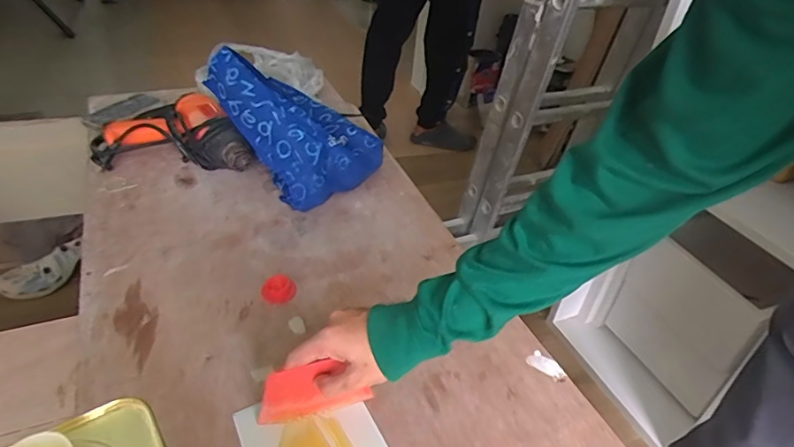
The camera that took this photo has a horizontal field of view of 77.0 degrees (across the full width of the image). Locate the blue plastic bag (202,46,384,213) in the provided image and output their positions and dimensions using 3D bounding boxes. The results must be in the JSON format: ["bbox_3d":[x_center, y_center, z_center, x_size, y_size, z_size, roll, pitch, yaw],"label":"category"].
[{"bbox_3d":[-0.170,-0.170,0.826,0.266,0.174,0.187,33,44,31],"label":"blue plastic bag"}]

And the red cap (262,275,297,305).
[{"bbox_3d":[-0.153,0.085,0.646,0.042,0.011,0.039,3,39,-3],"label":"red cap"}]

